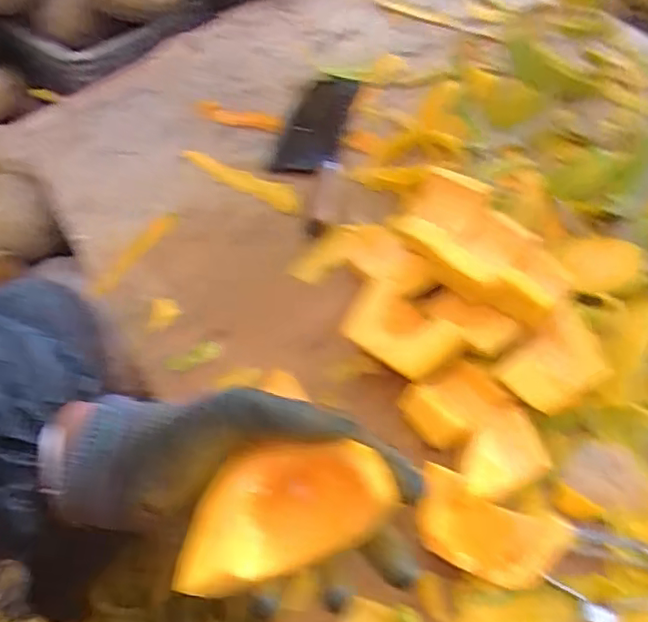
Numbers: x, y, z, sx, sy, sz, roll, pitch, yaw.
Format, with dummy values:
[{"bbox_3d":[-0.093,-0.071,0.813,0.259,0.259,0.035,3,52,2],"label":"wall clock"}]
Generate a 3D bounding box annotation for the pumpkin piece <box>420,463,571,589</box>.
[{"bbox_3d":[0.111,0.153,0.405,0.098,0.045,0.052,19,60,15],"label":"pumpkin piece"}]

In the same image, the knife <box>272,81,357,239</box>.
[{"bbox_3d":[-0.013,-0.182,0.652,0.074,0.019,0.234,5,57,6],"label":"knife"}]

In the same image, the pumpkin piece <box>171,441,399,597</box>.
[{"bbox_3d":[-0.021,0.097,0.294,0.103,0.035,0.052,-22,58,-11],"label":"pumpkin piece"}]

